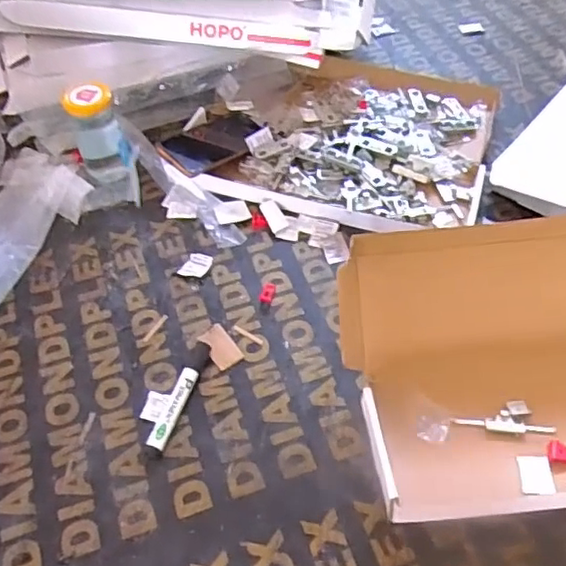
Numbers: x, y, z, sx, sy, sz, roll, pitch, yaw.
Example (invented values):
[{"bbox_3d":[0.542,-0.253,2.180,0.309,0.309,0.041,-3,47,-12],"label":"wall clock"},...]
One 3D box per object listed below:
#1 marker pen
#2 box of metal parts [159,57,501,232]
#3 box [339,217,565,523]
[{"bbox_3d":[-0.107,0.116,0.618,0.020,0.016,0.133,15,57,12],"label":"marker pen"},{"bbox_3d":[0.074,-0.216,0.866,0.433,0.046,0.341,12,56,10],"label":"box of metal parts"},{"bbox_3d":[0.283,0.069,0.598,0.422,0.092,0.271,-6,55,-3],"label":"box"}]

